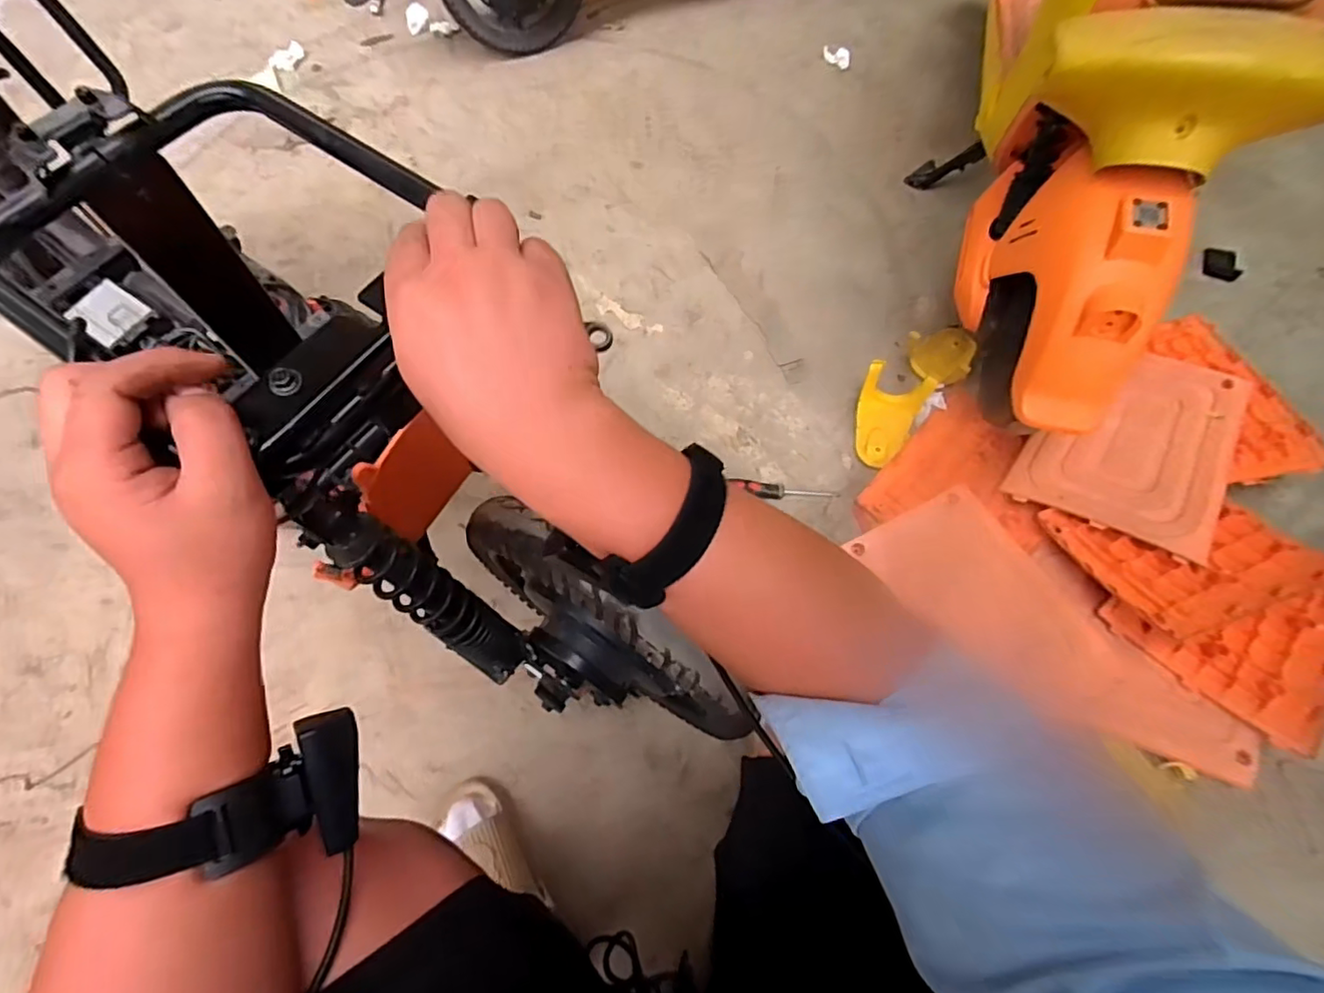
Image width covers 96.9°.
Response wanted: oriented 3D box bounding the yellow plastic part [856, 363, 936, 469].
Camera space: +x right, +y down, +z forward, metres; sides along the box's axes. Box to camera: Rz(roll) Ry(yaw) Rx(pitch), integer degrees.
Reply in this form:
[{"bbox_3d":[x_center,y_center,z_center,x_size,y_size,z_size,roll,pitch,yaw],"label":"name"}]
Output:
[{"bbox_3d":[0.389,-0.142,1.028,0.113,0.082,0.155,27,67,12],"label":"yellow plastic part"}]

